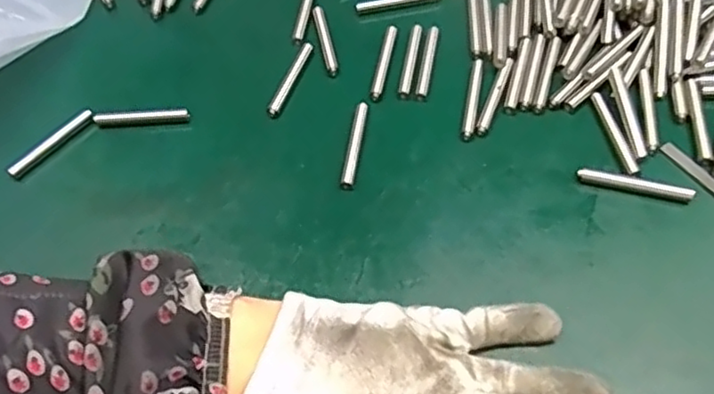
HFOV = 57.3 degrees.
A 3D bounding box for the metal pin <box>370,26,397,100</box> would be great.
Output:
[{"bbox_3d":[0.017,-0.085,0.409,0.006,0.004,0.060,8,58,10],"label":"metal pin"}]

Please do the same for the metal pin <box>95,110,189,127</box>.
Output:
[{"bbox_3d":[-0.131,-0.048,0.396,0.059,0.010,0.009,-2,59,5],"label":"metal pin"}]

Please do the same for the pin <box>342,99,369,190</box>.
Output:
[{"bbox_3d":[-0.001,-0.031,0.380,0.006,0.007,0.060,6,59,9],"label":"pin"}]

